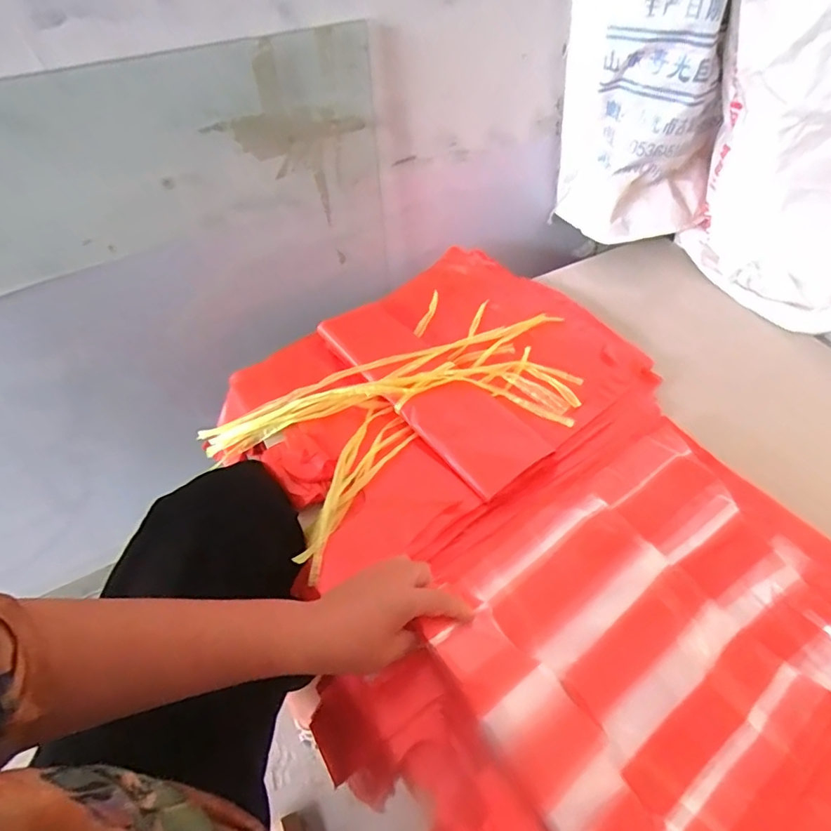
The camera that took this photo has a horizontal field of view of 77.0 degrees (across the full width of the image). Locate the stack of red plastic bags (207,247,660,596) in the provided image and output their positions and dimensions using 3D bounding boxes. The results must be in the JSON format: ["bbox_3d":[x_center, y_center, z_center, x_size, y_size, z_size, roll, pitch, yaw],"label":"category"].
[{"bbox_3d":[0.021,-0.031,0.710,0.530,0.059,0.396,-31,57,-22],"label":"stack of red plastic bags"}]

